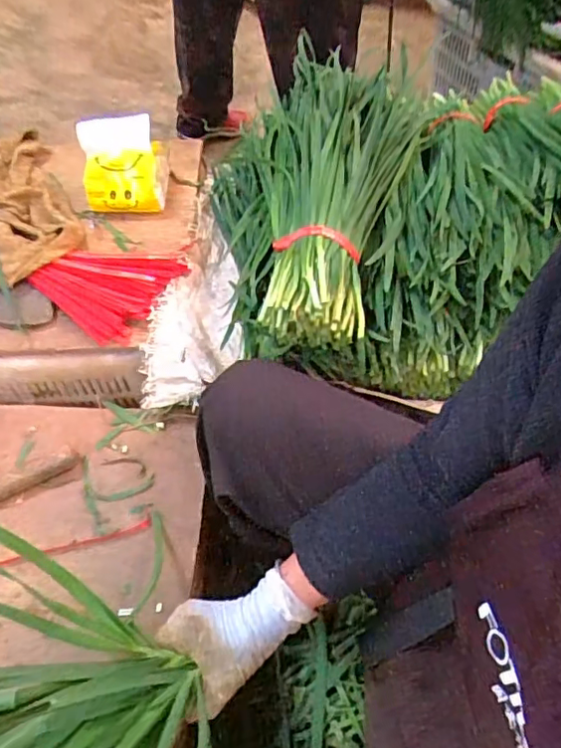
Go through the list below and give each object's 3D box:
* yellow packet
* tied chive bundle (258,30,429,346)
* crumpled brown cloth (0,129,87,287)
[{"bbox_3d":[-0.221,-0.297,0.813,0.121,0.105,0.090,-12,60,-5],"label":"yellow packet"},{"bbox_3d":[0.064,-0.232,0.699,0.177,0.078,0.434,9,60,8],"label":"tied chive bundle"},{"bbox_3d":[-0.378,-0.248,0.832,0.181,0.035,0.291,-41,66,-19],"label":"crumpled brown cloth"}]

